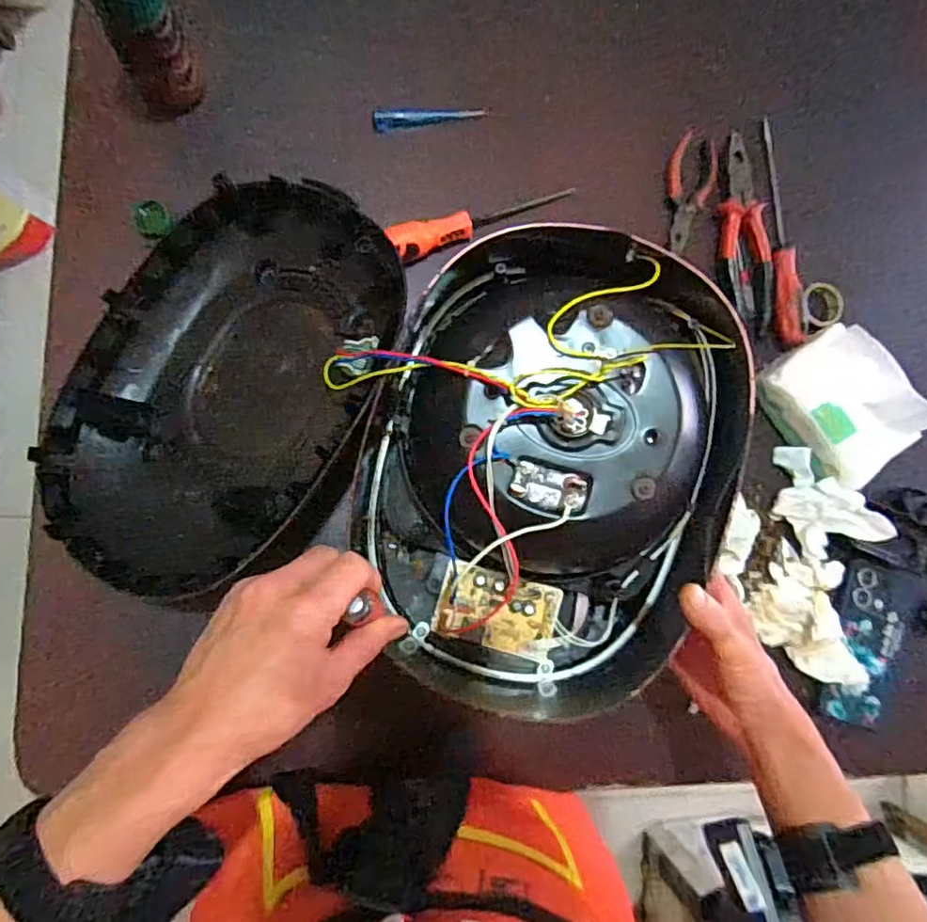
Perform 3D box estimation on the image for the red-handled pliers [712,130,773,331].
[{"bbox_3d":[0.293,-0.236,0.626,0.047,0.012,0.201,-7,87,-9],"label":"red-handled pliers"}]

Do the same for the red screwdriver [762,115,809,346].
[{"bbox_3d":[0.332,-0.246,0.634,0.025,0.029,0.255,-1,86,-9],"label":"red screwdriver"}]

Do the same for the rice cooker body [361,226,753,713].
[{"bbox_3d":[0.061,0.022,0.468,0.270,0.163,0.344,11,84,-8],"label":"rice cooker body"}]

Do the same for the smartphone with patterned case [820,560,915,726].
[{"bbox_3d":[0.411,0.186,0.612,0.071,0.013,0.158,17,84,-7],"label":"smartphone with patterned case"}]

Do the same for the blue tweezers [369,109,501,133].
[{"bbox_3d":[-0.028,-0.349,0.614,0.126,0.021,0.016,-6,87,-9],"label":"blue tweezers"}]

